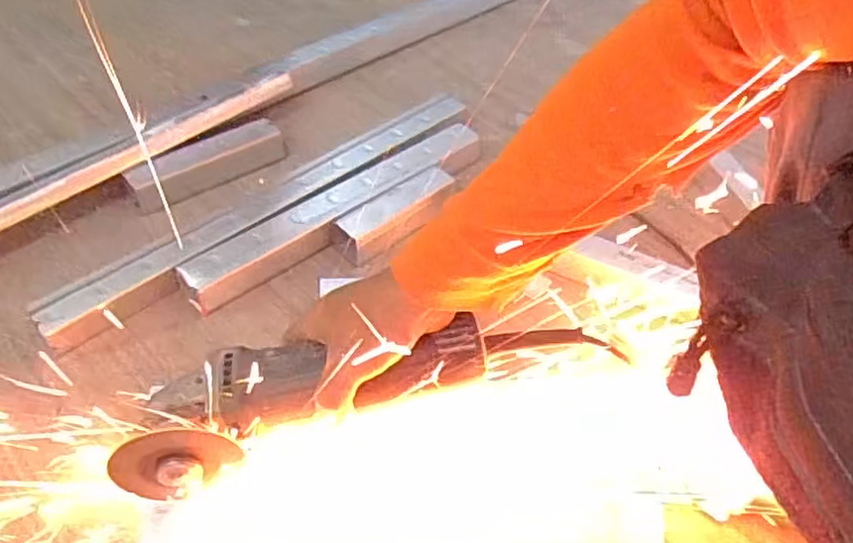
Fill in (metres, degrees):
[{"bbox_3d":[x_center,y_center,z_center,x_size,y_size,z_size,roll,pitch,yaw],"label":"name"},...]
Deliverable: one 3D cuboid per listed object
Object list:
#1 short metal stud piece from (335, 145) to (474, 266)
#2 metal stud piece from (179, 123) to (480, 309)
[{"bbox_3d":[-0.031,-0.062,0.707,0.158,0.034,0.046,-34,61,-30],"label":"short metal stud piece"},{"bbox_3d":[-0.079,-0.069,0.708,0.384,0.037,0.055,-33,60,-29],"label":"metal stud piece"}]

